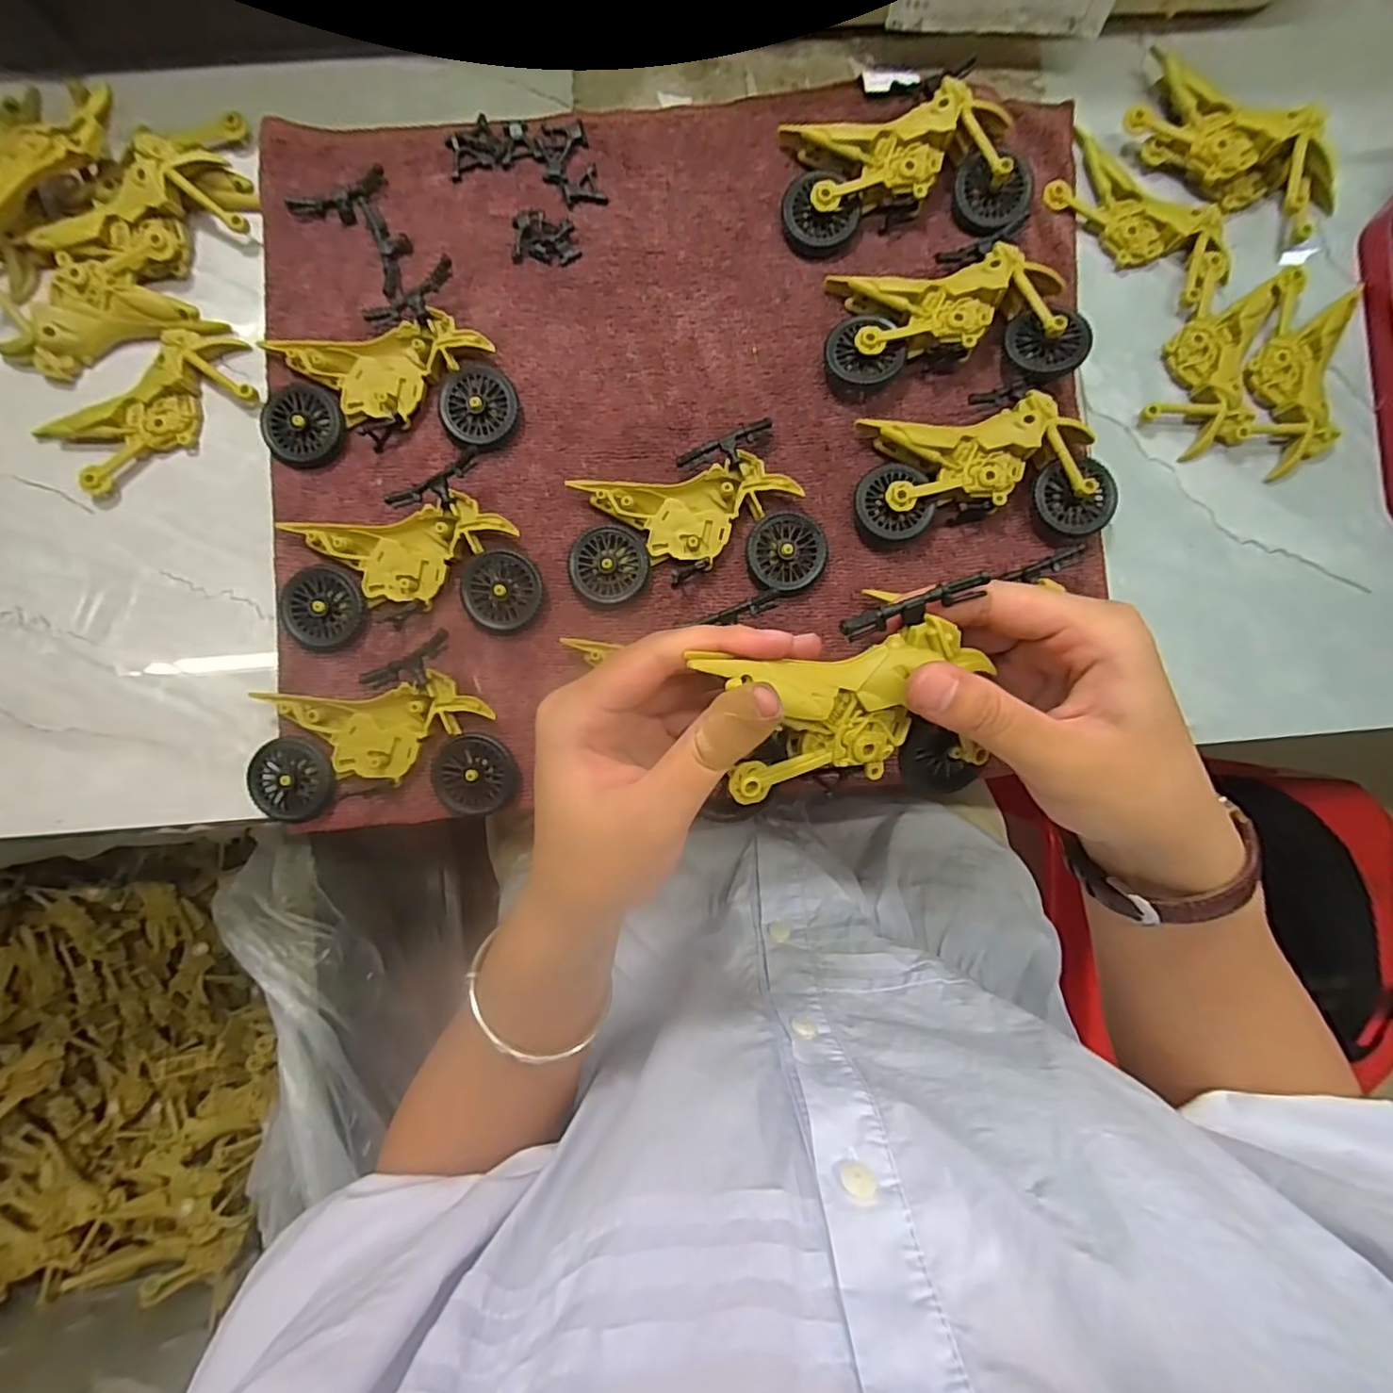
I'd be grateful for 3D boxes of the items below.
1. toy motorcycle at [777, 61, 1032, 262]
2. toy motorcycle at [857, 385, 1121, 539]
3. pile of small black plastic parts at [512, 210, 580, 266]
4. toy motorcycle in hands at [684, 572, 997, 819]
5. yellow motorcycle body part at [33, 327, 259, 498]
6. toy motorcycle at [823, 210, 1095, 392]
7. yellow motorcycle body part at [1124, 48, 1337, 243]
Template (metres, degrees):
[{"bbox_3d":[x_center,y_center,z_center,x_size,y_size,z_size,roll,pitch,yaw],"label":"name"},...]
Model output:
[{"bbox_3d":[0.099,-0.252,0.290,0.112,0.027,0.063,-6,88,-1],"label":"toy motorcycle"},{"bbox_3d":[0.133,-0.109,0.285,0.114,0.023,0.067,-1,88,-1],"label":"toy motorcycle"},{"bbox_3d":[-0.073,-0.221,0.295,0.032,0.004,0.023,4,88,-1],"label":"pile of small black plastic parts"},{"bbox_3d":[0.050,0.001,0.198,0.096,0.031,0.065,-6,88,-1],"label":"toy motorcycle in hands"},{"bbox_3d":[-0.265,-0.137,0.295,0.102,0.011,0.044,-34,89,-2],"label":"yellow motorcycle body part"},{"bbox_3d":[0.120,-0.184,0.286,0.114,0.027,0.072,-1,88,-1],"label":"toy motorcycle"},{"bbox_3d":[0.265,-0.269,0.300,0.110,0.026,0.040,38,88,0],"label":"yellow motorcycle body part"}]

